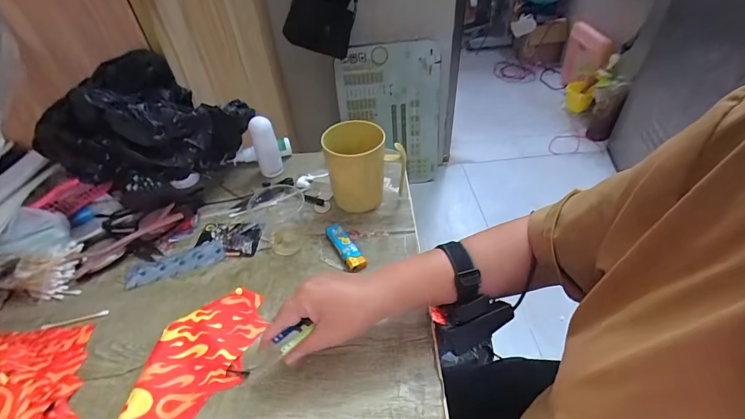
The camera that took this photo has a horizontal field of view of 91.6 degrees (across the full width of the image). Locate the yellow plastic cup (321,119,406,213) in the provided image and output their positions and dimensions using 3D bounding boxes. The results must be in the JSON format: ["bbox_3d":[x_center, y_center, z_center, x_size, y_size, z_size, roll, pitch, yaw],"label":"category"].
[{"bbox_3d":[-0.010,-0.062,0.513,0.105,0.113,0.084,-7,45,-4],"label":"yellow plastic cup"}]

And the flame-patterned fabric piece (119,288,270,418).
[{"bbox_3d":[-0.176,0.149,0.372,0.089,0.025,0.157,30,53,29],"label":"flame-patterned fabric piece"}]

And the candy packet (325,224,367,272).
[{"bbox_3d":[-0.035,0.049,0.473,0.024,0.015,0.078,-23,48,-19],"label":"candy packet"}]

